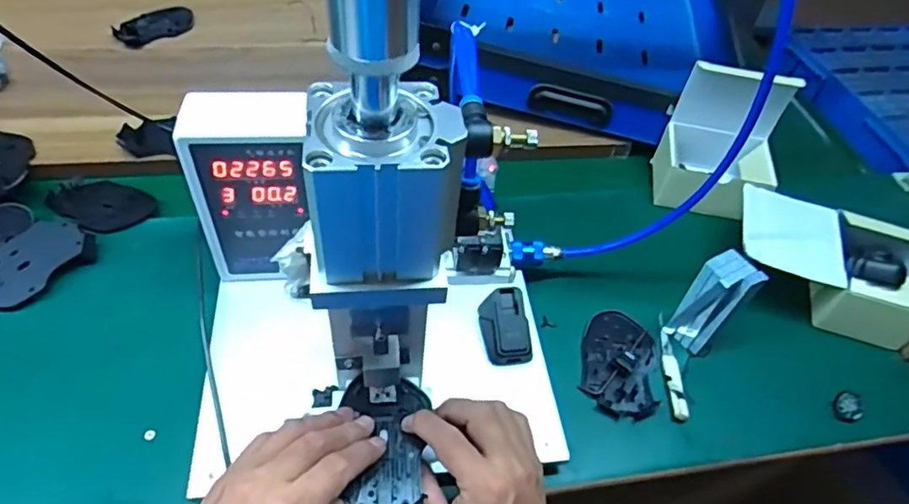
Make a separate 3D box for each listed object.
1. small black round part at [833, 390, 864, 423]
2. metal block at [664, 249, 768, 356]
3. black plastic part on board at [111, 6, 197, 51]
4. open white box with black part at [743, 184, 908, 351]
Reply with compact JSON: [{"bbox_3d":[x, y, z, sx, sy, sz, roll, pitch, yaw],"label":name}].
[{"bbox_3d":[0.372,0.147,0.563,0.024,0.021,0.027,-22,56,-22],"label":"small black round part"},{"bbox_3d":[0.246,0.050,0.570,0.050,0.107,0.044,-28,57,-26],"label":"metal block"},{"bbox_3d":[-0.434,-0.328,0.865,0.063,0.017,0.114,33,54,21],"label":"black plastic part on board"},{"bbox_3d":[0.389,0.011,0.635,0.181,0.084,0.116,17,50,8],"label":"open white box with black part"}]

